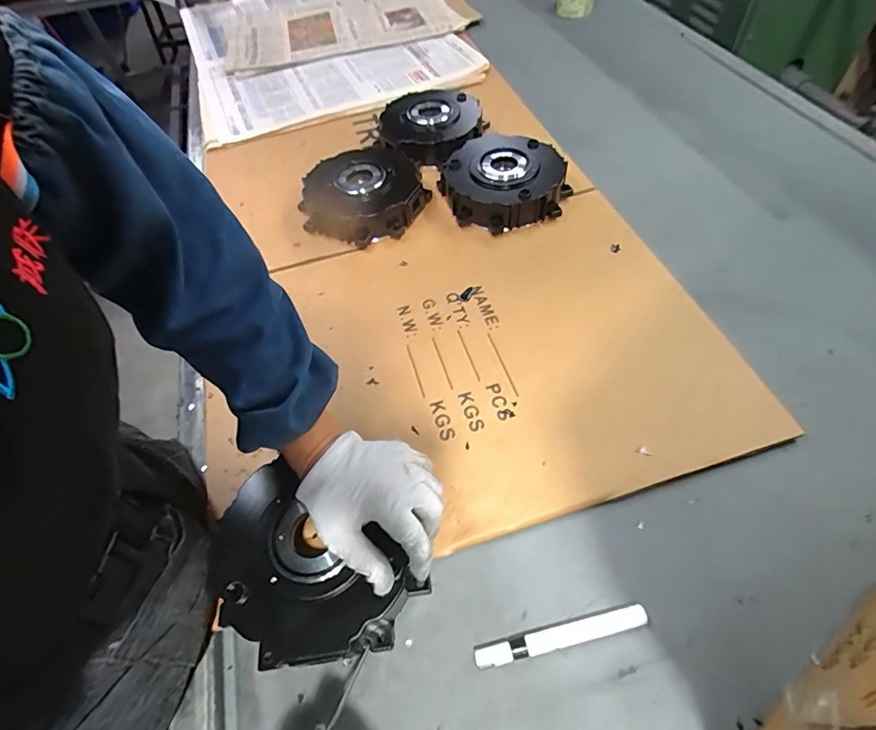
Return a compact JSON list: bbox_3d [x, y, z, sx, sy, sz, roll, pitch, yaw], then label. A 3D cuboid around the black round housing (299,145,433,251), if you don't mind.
[{"bbox_3d":[-0.108,-0.252,0.677,0.183,0.058,0.168,-2,56,3],"label":"black round housing"}]

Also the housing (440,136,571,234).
[{"bbox_3d":[0.099,-0.275,0.688,0.181,0.060,0.171,-2,56,3],"label":"housing"}]

